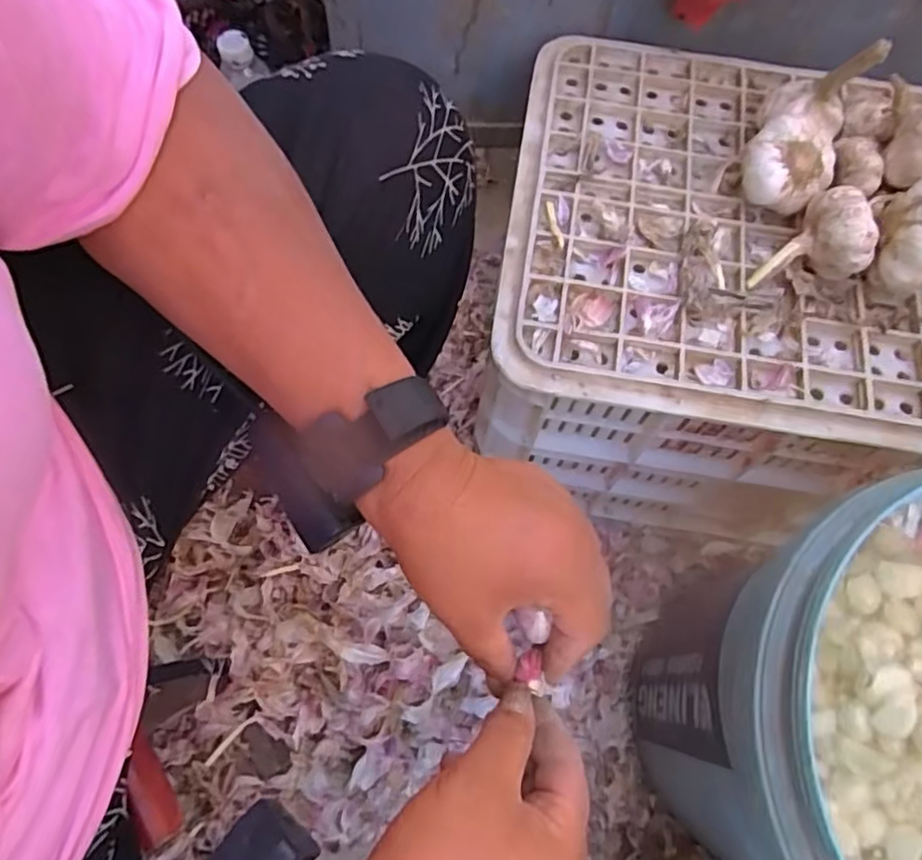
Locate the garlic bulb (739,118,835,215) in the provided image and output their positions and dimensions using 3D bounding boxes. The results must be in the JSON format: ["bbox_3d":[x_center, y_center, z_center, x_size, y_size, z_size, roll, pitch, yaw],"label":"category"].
[{"bbox_3d":[0.238,-0.191,0.475,0.059,0.054,0.047,38,72,12],"label":"garlic bulb"}]

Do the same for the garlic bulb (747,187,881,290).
[{"bbox_3d":[0.253,-0.124,0.447,0.055,0.058,0.069,38,72,12],"label":"garlic bulb"}]

